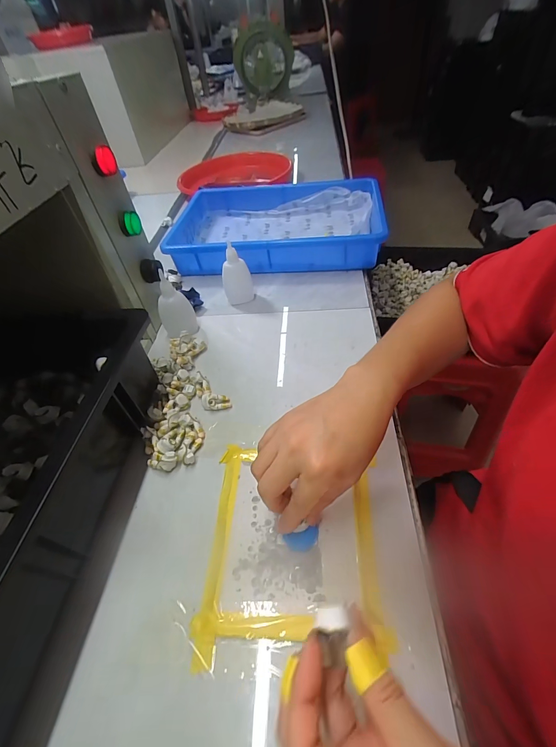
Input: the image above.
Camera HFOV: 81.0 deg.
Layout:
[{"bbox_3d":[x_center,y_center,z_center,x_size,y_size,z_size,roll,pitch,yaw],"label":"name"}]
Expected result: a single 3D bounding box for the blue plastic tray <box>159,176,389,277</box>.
[{"bbox_3d":[-0.004,-0.267,0.591,0.355,0.067,0.239,2,49,9],"label":"blue plastic tray"}]

